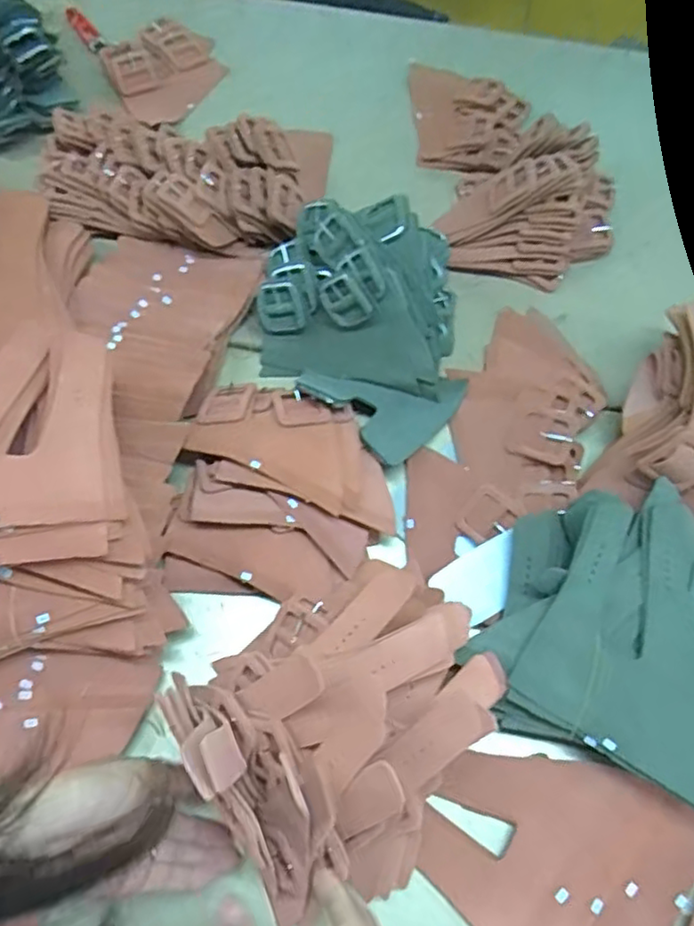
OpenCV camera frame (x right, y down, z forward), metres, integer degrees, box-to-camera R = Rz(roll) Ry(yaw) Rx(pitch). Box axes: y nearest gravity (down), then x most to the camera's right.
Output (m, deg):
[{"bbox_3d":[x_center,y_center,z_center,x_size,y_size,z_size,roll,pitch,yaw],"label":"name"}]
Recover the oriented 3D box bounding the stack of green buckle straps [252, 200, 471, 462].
[{"bbox_3d":[0.013,-0.123,0.588,0.188,0.103,0.238,-3,67,-2],"label":"stack of green buckle straps"}]

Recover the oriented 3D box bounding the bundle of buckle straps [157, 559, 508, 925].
[{"bbox_3d":[0.007,0.174,0.448,0.203,0.105,0.191,2,64,-3],"label":"bundle of buckle straps"}]

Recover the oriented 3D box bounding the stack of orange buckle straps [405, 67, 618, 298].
[{"bbox_3d":[0.185,-0.335,0.691,0.192,0.073,0.292,-2,67,-2],"label":"stack of orange buckle straps"}]

